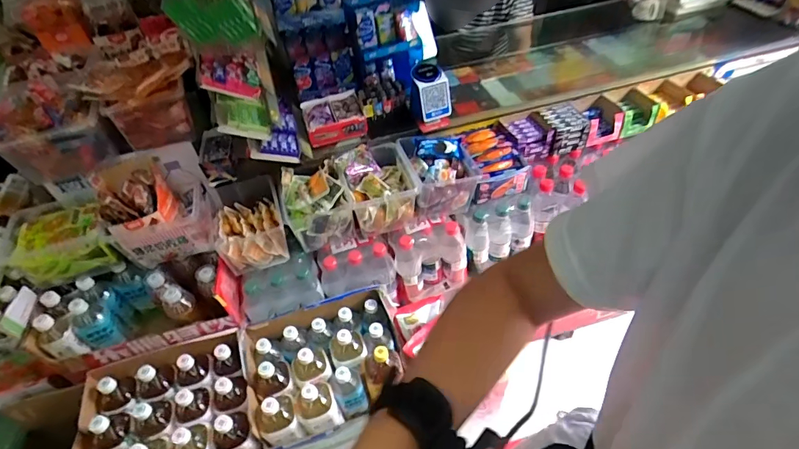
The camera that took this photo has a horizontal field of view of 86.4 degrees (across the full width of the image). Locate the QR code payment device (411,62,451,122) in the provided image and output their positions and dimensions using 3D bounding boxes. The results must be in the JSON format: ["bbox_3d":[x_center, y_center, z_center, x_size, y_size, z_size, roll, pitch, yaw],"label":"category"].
[{"bbox_3d":[0.081,-0.336,1.093,0.097,0.126,0.102,-5,47,2],"label":"QR code payment device"}]

